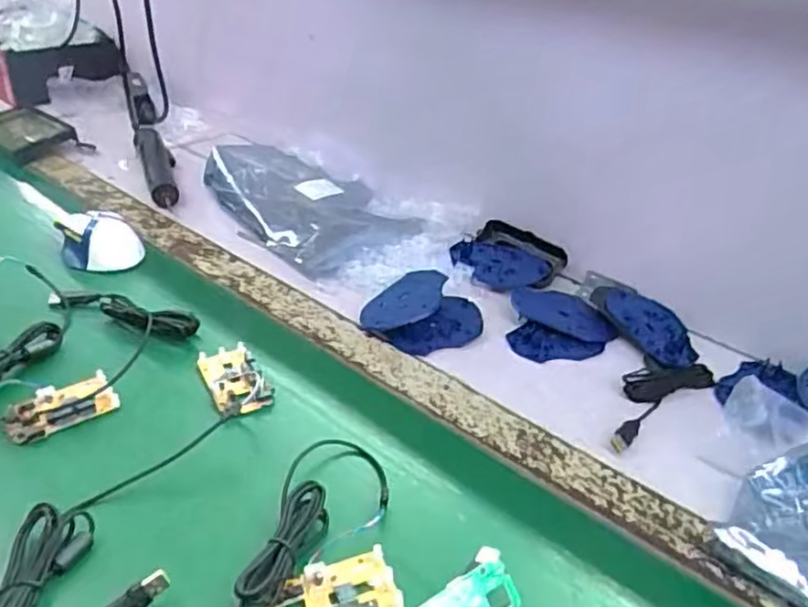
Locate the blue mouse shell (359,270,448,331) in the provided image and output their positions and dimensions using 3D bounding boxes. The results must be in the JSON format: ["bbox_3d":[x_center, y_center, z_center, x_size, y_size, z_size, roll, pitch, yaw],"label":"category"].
[{"bbox_3d":[0.003,-0.001,0.661,0.068,0.016,0.100,3,36,27],"label":"blue mouse shell"}]

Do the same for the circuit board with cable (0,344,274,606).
[{"bbox_3d":[-0.179,0.118,0.477,0.102,0.019,0.293,9,35,7],"label":"circuit board with cable"}]

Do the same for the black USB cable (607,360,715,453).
[{"bbox_3d":[0.214,0.081,0.590,0.161,0.015,0.053,-24,43,-34],"label":"black USB cable"}]

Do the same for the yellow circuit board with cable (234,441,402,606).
[{"bbox_3d":[-0.082,0.143,0.444,0.153,0.026,0.158,3,34,-2],"label":"yellow circuit board with cable"}]

